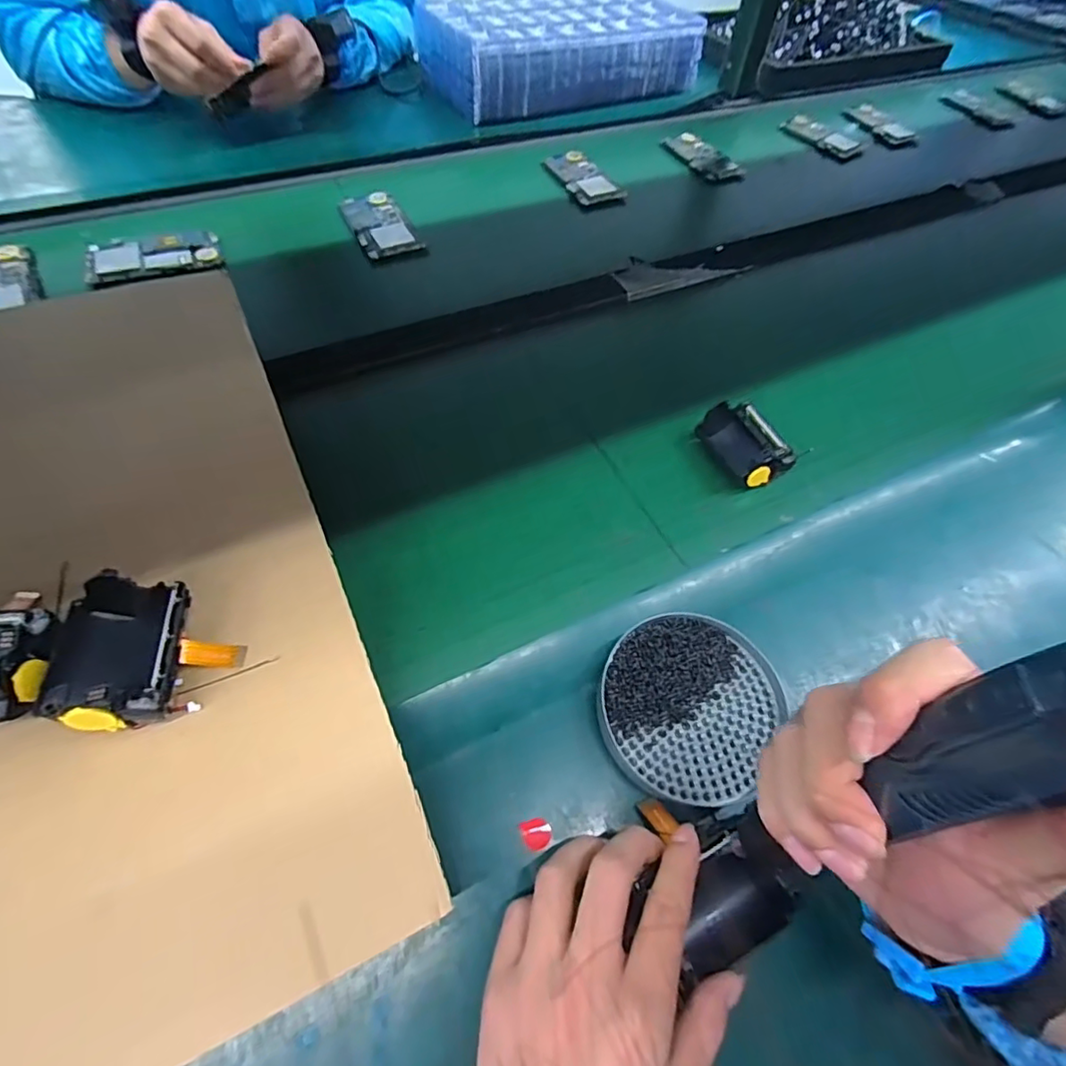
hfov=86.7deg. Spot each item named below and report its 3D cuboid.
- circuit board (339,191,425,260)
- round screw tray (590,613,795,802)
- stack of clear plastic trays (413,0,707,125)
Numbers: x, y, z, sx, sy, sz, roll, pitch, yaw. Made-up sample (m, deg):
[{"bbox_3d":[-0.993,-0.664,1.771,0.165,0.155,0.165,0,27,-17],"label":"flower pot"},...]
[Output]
[{"bbox_3d":[-0.171,-0.346,0.631,0.061,0.006,0.119,-25,62,-18],"label":"circuit board"},{"bbox_3d":[0.094,0.105,0.351,0.104,0.019,0.108,2,57,-3],"label":"round screw tray"},{"bbox_3d":[0.040,-0.733,0.855,0.390,0.091,0.199,-24,63,-19],"label":"stack of clear plastic trays"}]

